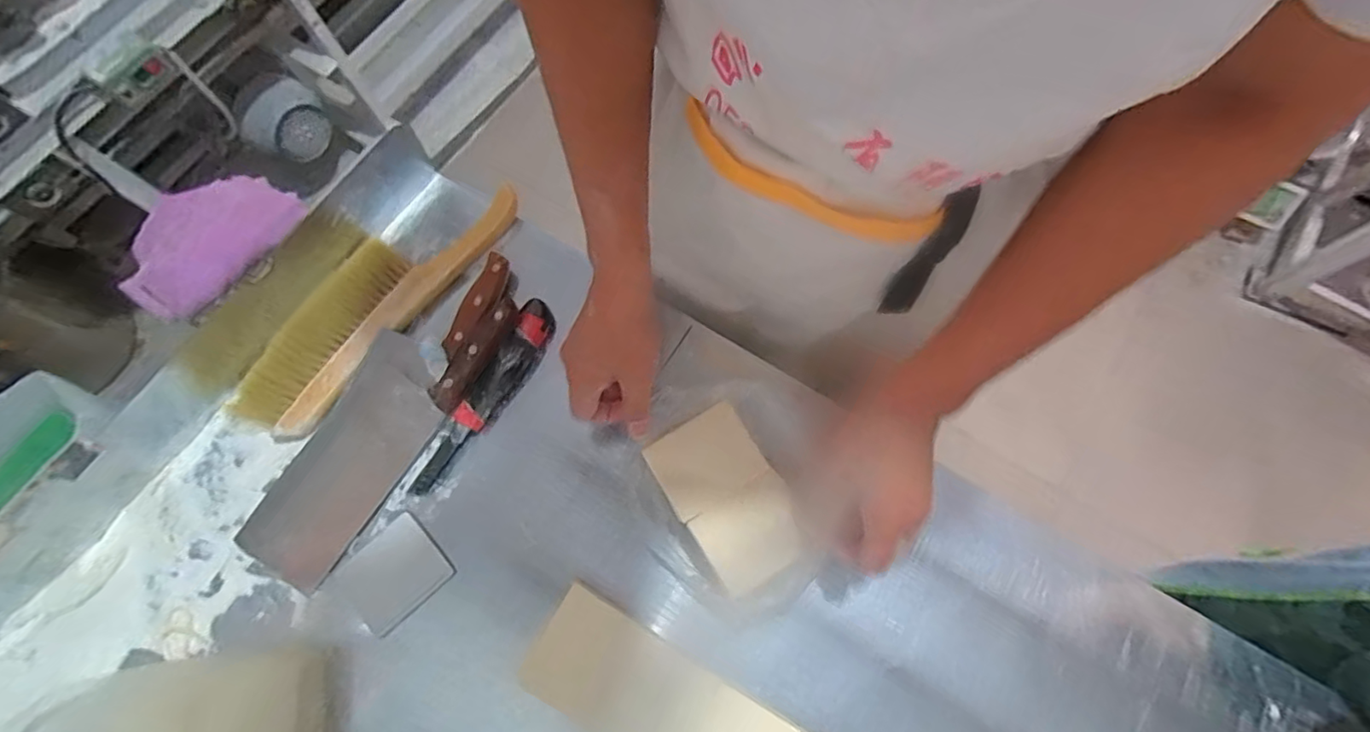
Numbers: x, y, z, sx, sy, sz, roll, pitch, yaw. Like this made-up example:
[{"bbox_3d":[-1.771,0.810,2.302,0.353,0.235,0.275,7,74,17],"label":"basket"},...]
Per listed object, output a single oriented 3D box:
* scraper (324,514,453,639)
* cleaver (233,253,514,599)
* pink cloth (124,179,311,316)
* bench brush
[{"bbox_3d":[-0.268,0.190,0.531,0.091,0.004,0.075,-42,81,-12],"label":"scraper"},{"bbox_3d":[-0.284,0.036,0.562,0.114,0.029,0.345,29,74,8],"label":"cleaver"},{"bbox_3d":[-0.429,-0.115,0.527,0.084,0.020,0.149,39,66,-11],"label":"pink cloth"},{"bbox_3d":[-0.324,-0.075,0.611,0.108,0.033,0.331,35,75,10],"label":"bench brush"}]

